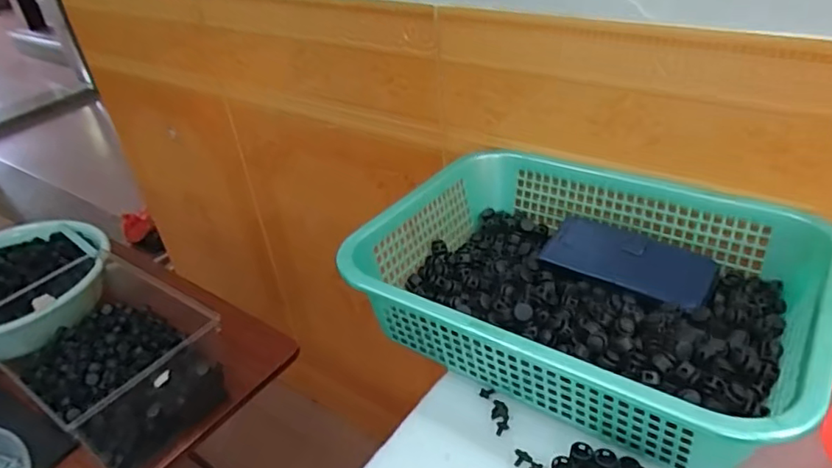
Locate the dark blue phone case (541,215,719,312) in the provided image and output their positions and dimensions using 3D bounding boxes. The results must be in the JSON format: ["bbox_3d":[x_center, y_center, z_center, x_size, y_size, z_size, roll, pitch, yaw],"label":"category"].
[{"bbox_3d":[0.209,0.025,0.575,0.155,0.008,0.081,21,43,32],"label":"dark blue phone case"}]

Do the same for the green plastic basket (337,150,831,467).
[{"bbox_3d":[0.155,0.040,0.540,0.383,0.094,0.298,21,44,32],"label":"green plastic basket"}]

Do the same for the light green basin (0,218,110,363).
[{"bbox_3d":[-0.653,0.079,0.936,0.267,0.091,0.289,-4,36,3],"label":"light green basin"}]

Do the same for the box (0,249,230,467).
[{"bbox_3d":[-0.421,0.148,0.793,0.322,0.134,0.219,21,44,32],"label":"box"}]

